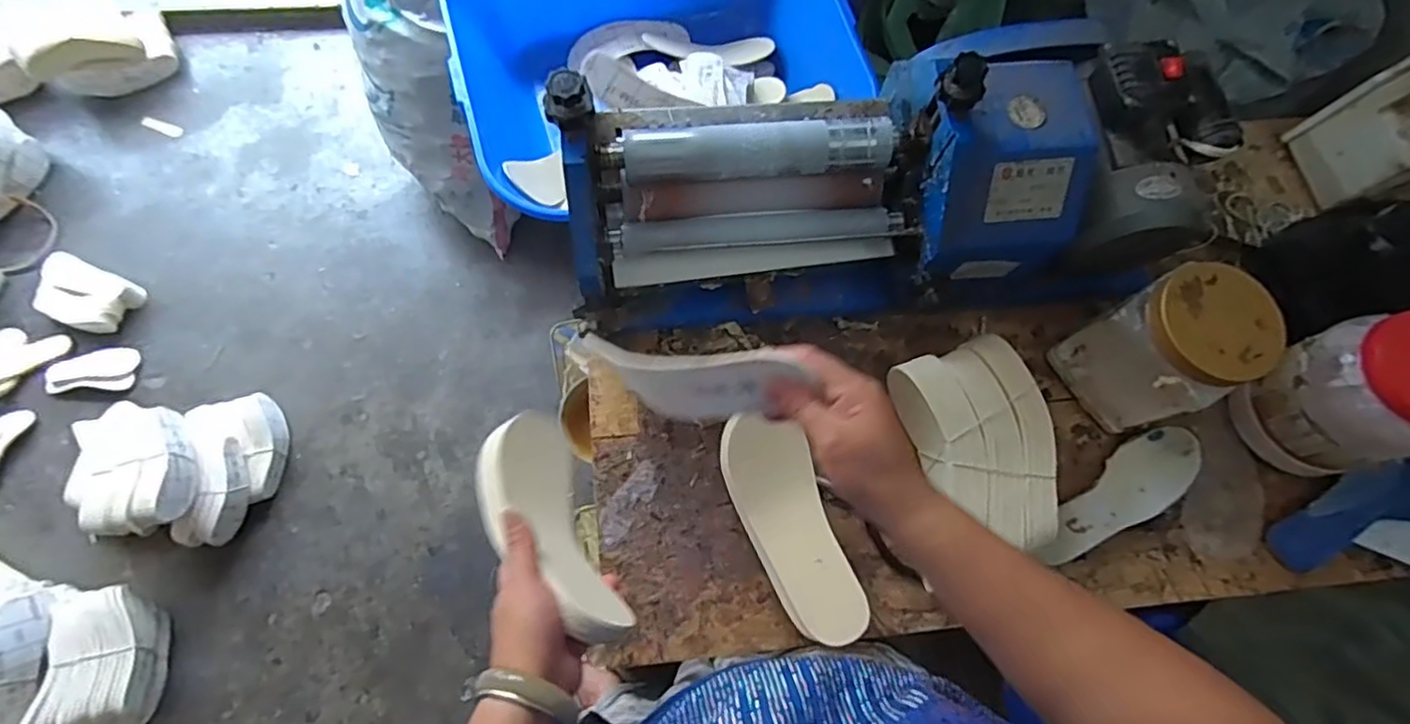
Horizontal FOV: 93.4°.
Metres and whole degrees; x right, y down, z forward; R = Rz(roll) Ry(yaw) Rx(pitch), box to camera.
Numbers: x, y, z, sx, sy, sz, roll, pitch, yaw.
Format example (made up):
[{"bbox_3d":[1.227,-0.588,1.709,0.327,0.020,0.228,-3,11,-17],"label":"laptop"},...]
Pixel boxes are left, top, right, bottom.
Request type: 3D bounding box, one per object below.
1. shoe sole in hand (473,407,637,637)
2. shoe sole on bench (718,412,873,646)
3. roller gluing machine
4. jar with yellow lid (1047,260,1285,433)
[{"bbox_3d":[-0.128,0.136,0.545,0.073,0.088,0.229,-29,47,-8],"label":"shoe sole in hand"},{"bbox_3d":[0.079,0.147,0.620,0.085,0.046,0.221,-18,76,-5],"label":"shoe sole on bench"},{"bbox_3d":[0.199,-0.192,0.682,0.664,0.237,0.262,-12,75,-4],"label":"roller gluing machine"},{"bbox_3d":[0.471,-0.016,0.687,0.118,0.164,0.117,0,75,0],"label":"jar with yellow lid"}]

